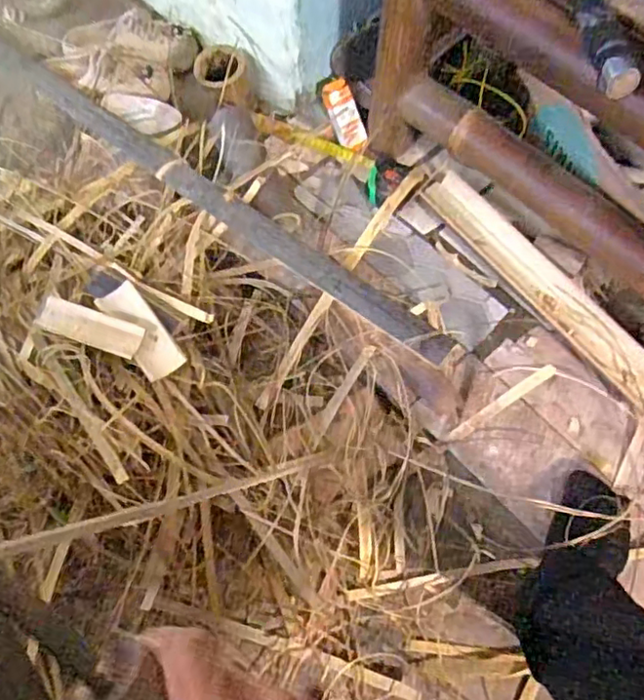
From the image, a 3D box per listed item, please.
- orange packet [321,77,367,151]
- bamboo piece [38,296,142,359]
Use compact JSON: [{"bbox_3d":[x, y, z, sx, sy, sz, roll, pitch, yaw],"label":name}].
[{"bbox_3d":[0.039,-0.384,1.002,0.046,0.023,0.114,-30,112,-11],"label":"orange packet"},{"bbox_3d":[-0.309,-0.031,0.808,0.141,0.020,0.047,18,68,6],"label":"bamboo piece"}]

